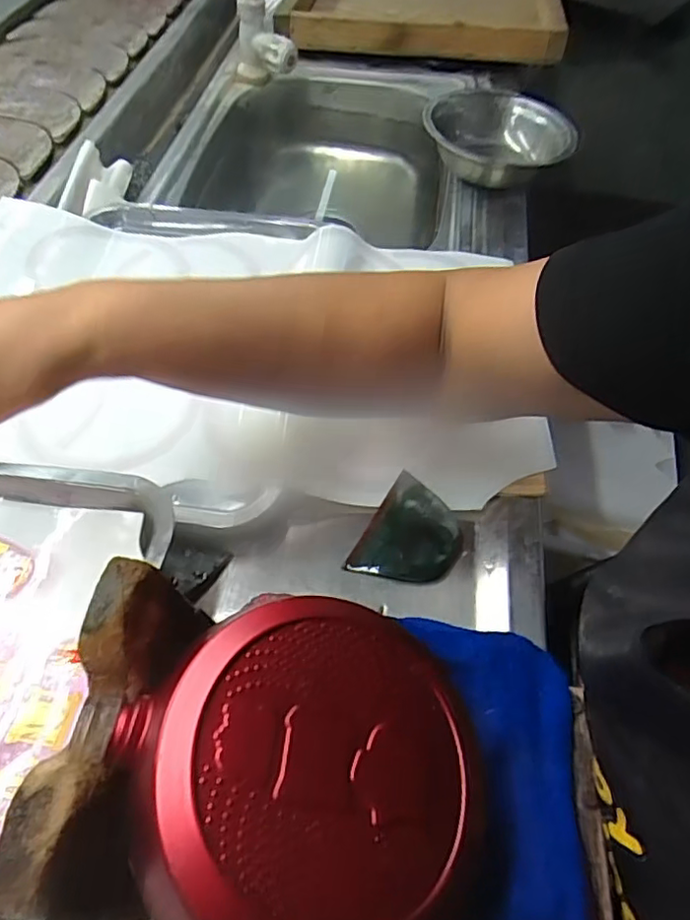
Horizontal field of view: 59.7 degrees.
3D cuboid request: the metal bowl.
[{"bbox_3d":[0.179,-0.368,0.691,0.160,0.078,0.181,22,56,10],"label":"metal bowl"}]

